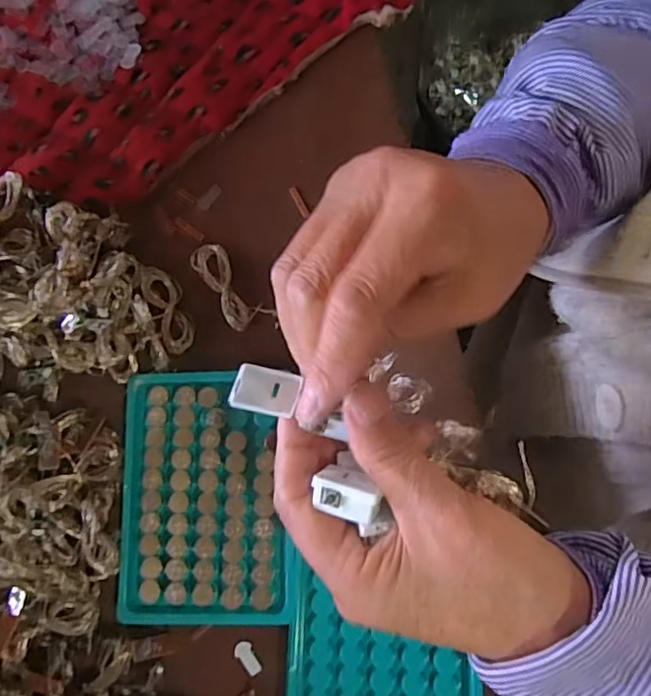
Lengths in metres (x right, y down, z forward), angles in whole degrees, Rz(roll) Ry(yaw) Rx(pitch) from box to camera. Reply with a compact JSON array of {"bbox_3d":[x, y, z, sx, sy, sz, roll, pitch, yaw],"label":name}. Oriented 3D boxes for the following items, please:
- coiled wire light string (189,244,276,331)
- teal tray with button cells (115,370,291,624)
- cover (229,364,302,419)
[{"bbox_3d":[-0.059,-0.036,0.340,0.024,0.010,0.057,-38,78,-3],"label":"coiled wire light string"},{"bbox_3d":[-0.068,0.079,0.313,0.091,0.015,0.131,-3,78,4],"label":"teal tray with button cells"},{"bbox_3d":[-0.026,0.018,0.241,0.027,0.004,0.021,11,58,1],"label":"cover"}]

